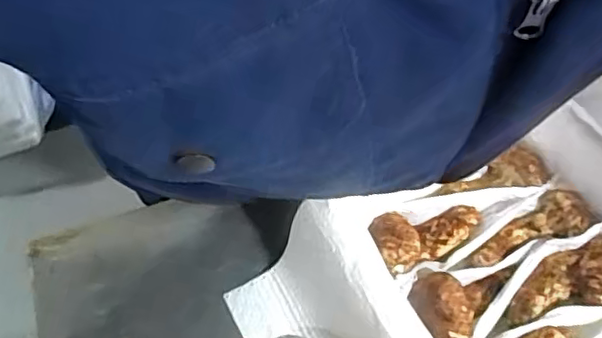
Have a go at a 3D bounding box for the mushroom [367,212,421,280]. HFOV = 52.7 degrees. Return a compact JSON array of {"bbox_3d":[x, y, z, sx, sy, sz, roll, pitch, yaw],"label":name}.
[{"bbox_3d":[0.072,0.056,0.463,0.034,0.019,0.046,-22,64,-14],"label":"mushroom"}]

